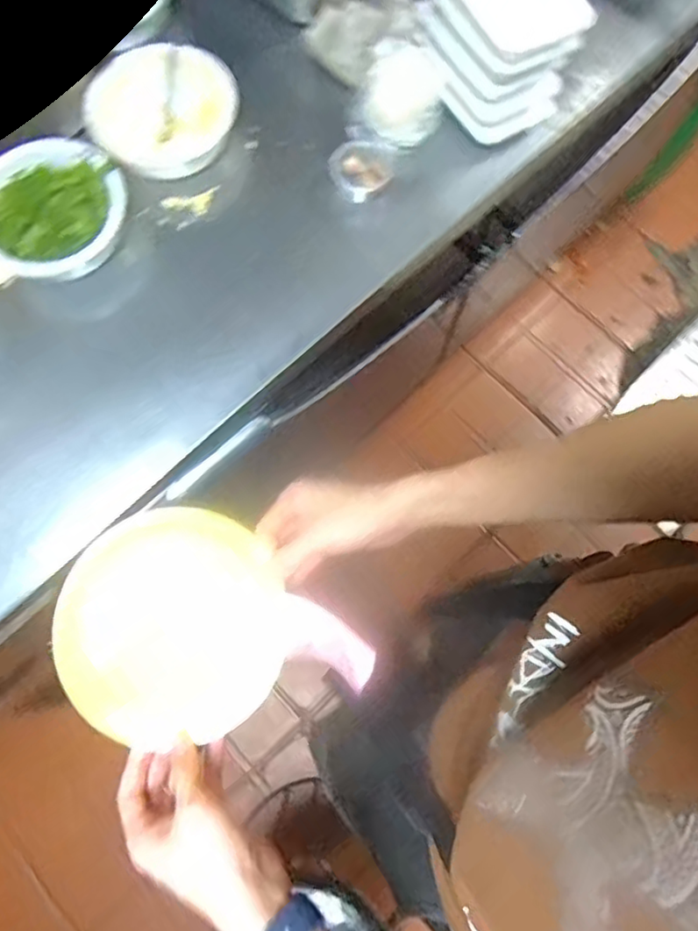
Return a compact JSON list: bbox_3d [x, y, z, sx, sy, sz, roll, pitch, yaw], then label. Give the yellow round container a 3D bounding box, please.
[{"bbox_3d":[-0.132,0.120,0.471,0.161,0.049,0.170,0,76,0],"label":"yellow round container"}]

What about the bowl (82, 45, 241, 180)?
[{"bbox_3d":[-0.226,-0.441,0.769,0.146,0.080,0.148,0,76,0],"label":"bowl"}]

